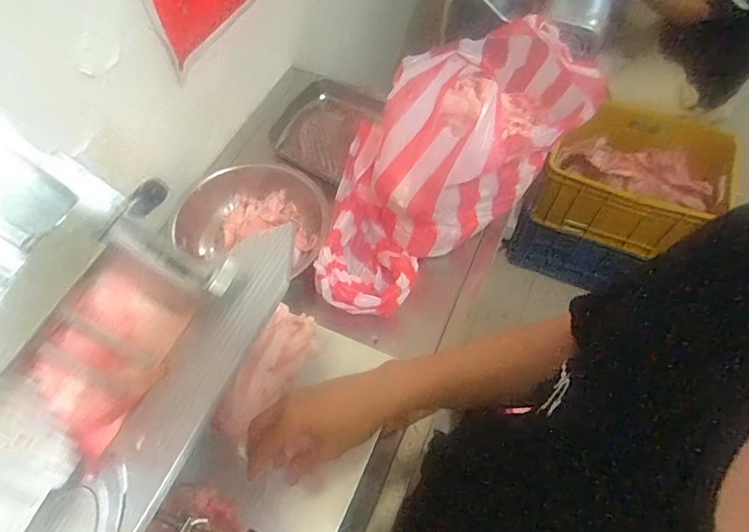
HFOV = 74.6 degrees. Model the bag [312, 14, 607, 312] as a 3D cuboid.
[{"bbox_3d":[0.108,-0.183,0.901,0.543,0.292,0.270,-48,64,18],"label":"bag"}]

